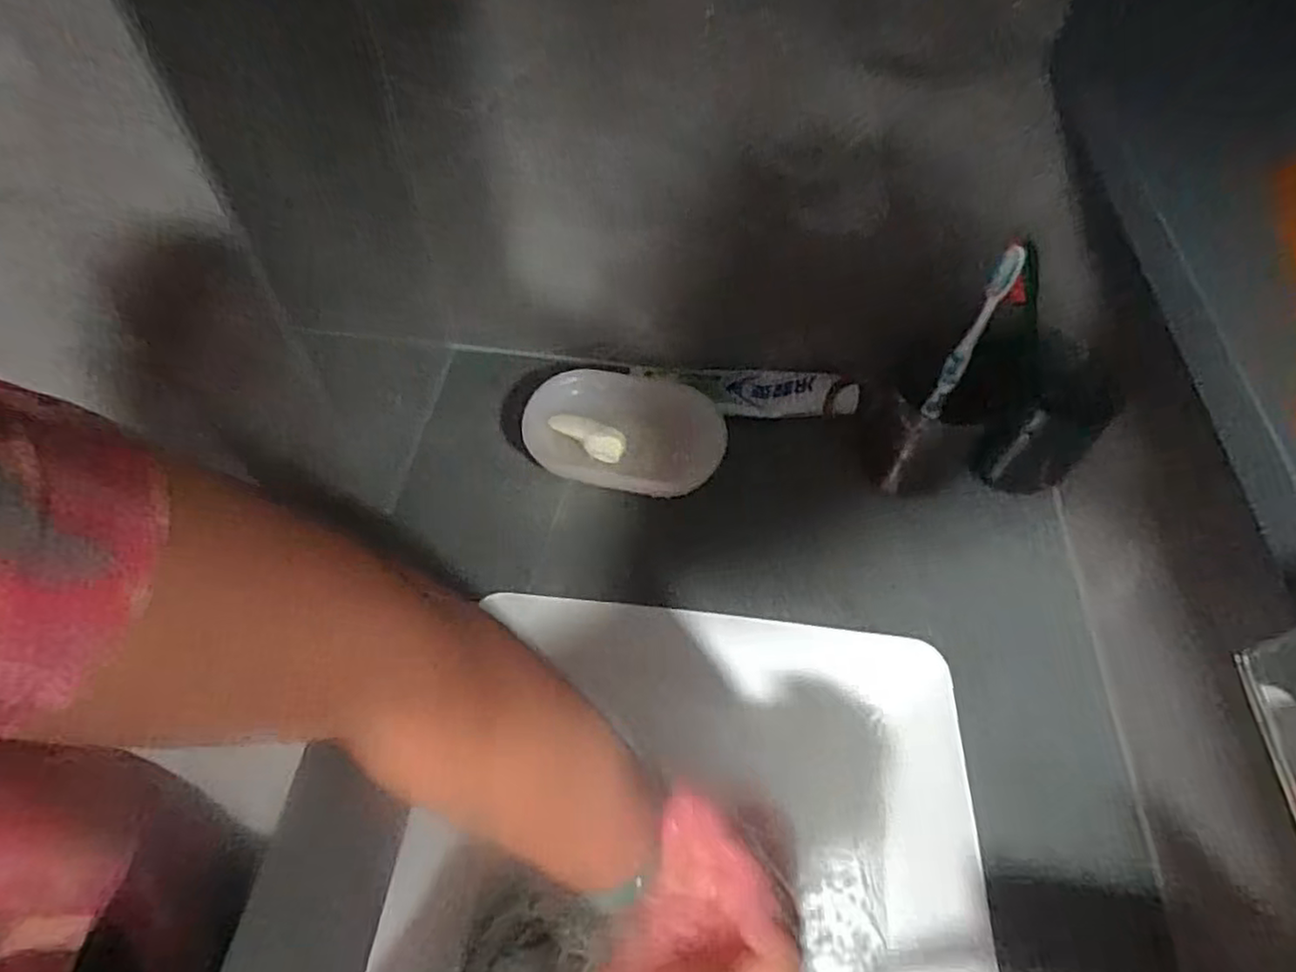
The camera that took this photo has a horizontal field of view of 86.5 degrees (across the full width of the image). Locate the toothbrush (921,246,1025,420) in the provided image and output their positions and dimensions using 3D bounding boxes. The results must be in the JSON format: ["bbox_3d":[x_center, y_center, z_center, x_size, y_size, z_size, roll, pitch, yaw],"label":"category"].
[{"bbox_3d":[0.230,-0.105,0.494,0.015,0.143,0.014,27,34,16],"label":"toothbrush"}]

